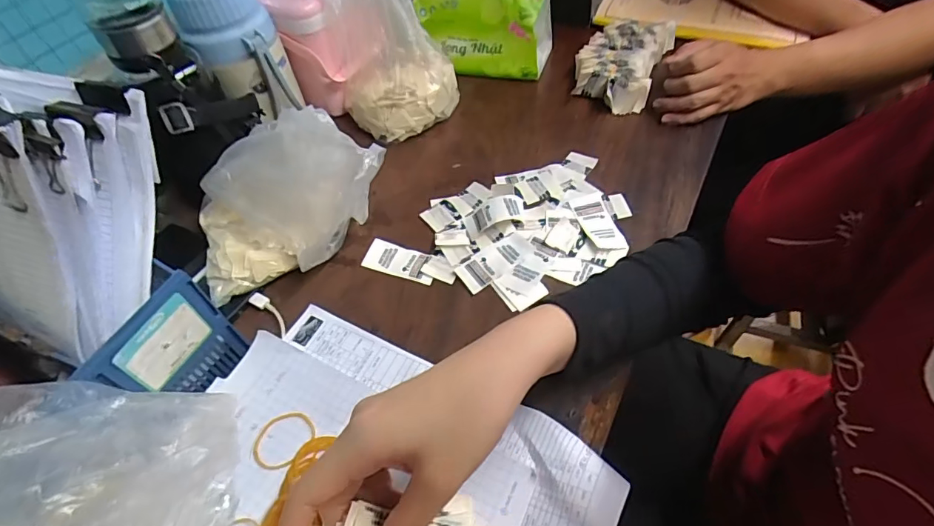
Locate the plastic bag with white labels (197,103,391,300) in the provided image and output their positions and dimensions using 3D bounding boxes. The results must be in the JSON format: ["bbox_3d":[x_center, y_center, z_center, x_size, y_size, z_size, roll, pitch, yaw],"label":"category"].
[{"bbox_3d":[-0.173,-0.059,0.476,0.197,0.126,0.125,-8,51,-4],"label":"plastic bag with white labels"}]

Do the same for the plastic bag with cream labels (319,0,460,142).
[{"bbox_3d":[-0.097,-0.278,0.597,0.152,0.201,0.123,-12,51,-3],"label":"plastic bag with cream labels"}]

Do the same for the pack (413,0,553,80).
[{"bbox_3d":[0.020,-0.336,0.684,0.188,0.110,0.083,7,52,12],"label":"pack"}]

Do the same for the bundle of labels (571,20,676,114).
[{"bbox_3d":[0.207,-0.268,0.663,0.105,0.054,0.176,19,56,20],"label":"bundle of labels"}]

